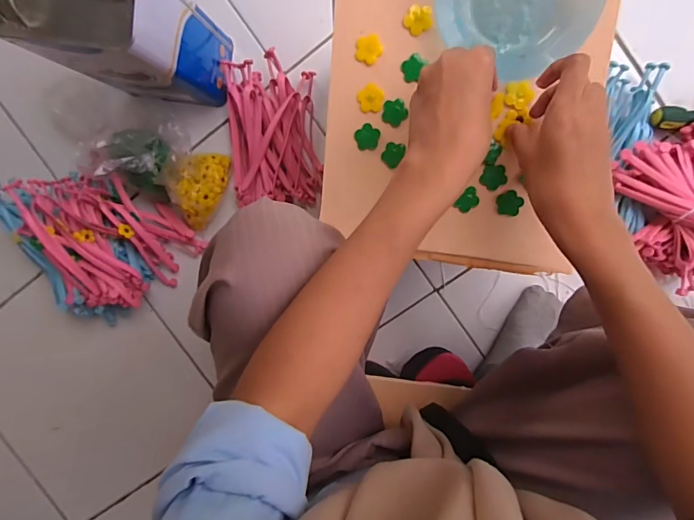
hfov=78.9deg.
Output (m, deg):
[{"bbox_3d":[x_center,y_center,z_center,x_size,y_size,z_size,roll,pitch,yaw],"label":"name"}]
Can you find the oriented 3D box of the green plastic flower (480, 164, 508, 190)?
[{"bbox_3d":[0.134,-0.075,0.385,0.023,0.004,0.022,2,98,6],"label":"green plastic flower"}]

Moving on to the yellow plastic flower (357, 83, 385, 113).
[{"bbox_3d":[0.022,-0.147,0.387,0.024,0.004,0.024,1,98,6],"label":"yellow plastic flower"}]

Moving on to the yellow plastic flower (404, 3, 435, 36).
[{"bbox_3d":[0.063,-0.212,0.371,0.023,0.006,0.024,1,98,6],"label":"yellow plastic flower"}]

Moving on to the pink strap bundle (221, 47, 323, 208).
[{"bbox_3d":[-0.113,-0.186,0.618,0.131,0.040,0.215,-4,97,7],"label":"pink strap bundle"}]

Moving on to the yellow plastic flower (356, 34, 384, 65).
[{"bbox_3d":[0.019,-0.192,0.382,0.024,0.004,0.025,1,98,6],"label":"yellow plastic flower"}]

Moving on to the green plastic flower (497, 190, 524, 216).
[{"bbox_3d":[0.148,-0.051,0.384,0.022,0.006,0.022,1,98,6],"label":"green plastic flower"}]

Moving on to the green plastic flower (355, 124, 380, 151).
[{"bbox_3d":[0.019,-0.115,0.396,0.023,0.004,0.023,-1,97,6],"label":"green plastic flower"}]

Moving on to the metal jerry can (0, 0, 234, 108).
[{"bbox_3d":[-0.272,-0.278,0.512,0.176,0.249,0.116,12,99,4],"label":"metal jerry can"}]

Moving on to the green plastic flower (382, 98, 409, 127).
[{"bbox_3d":[0.044,-0.135,0.386,0.023,0.004,0.025,1,98,6],"label":"green plastic flower"}]

